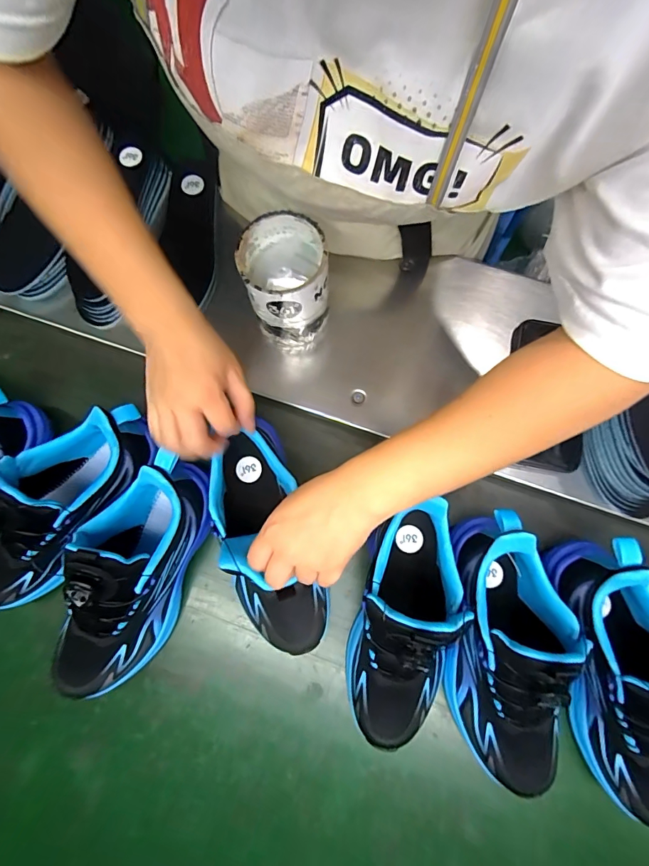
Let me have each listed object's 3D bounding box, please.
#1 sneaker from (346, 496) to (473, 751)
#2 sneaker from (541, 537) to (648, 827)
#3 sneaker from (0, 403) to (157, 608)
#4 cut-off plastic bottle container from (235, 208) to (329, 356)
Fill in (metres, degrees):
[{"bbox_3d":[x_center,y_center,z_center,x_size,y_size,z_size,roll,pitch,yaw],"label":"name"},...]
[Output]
[{"bbox_3d":[0.071,0.170,0.366,0.081,0.155,0.211,9,79,4],"label":"sneaker"},{"bbox_3d":[0.274,0.220,0.369,0.085,0.141,0.243,-7,78,0],"label":"sneaker"},{"bbox_3d":[-0.266,0.069,0.405,0.079,0.146,0.239,41,82,9],"label":"sneaker"},{"bbox_3d":[-0.037,-0.148,0.431,0.076,0.125,0.081,0,78,2],"label":"cut-off plastic bottle container"}]

